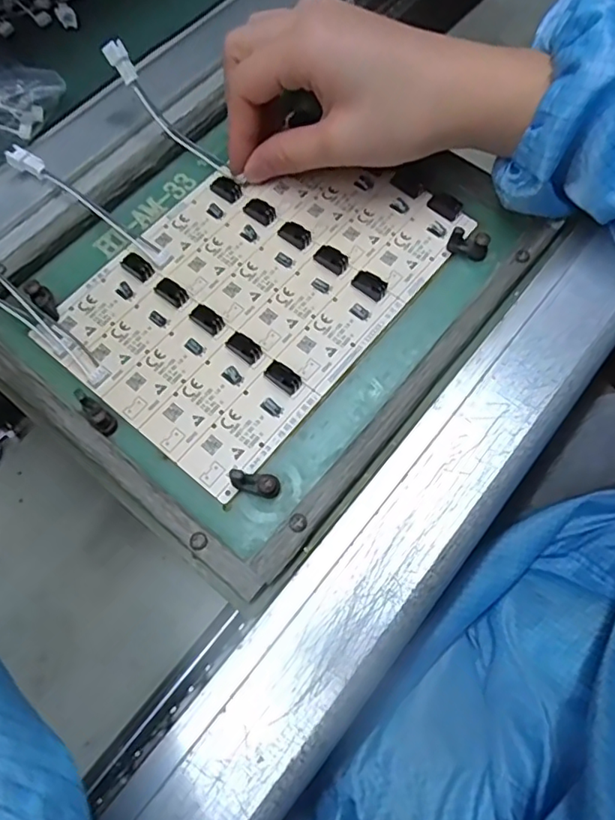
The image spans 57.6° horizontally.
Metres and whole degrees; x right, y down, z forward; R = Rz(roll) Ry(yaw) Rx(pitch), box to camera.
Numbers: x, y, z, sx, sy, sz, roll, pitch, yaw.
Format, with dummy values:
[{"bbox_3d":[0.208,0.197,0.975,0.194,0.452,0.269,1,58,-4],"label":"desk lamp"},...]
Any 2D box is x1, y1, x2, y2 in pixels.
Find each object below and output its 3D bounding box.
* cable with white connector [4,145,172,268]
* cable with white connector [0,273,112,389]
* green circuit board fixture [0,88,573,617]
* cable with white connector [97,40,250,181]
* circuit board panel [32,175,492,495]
[{"bbox_3d":[-0.111,-0.105,0.283,0.096,0.019,0.011,31,72,12],"label":"cable with white connector"},{"bbox_3d":[-0.130,-0.048,0.262,0.096,0.018,0.010,41,74,15],"label":"cable with white connector"},{"bbox_3d":[-0.020,-0.061,0.274,0.192,0.016,0.233,38,74,14],"label":"green circuit board fixture"},{"bbox_3d":[-0.069,-0.153,0.295,0.091,0.021,0.009,43,73,-14],"label":"cable with white connector"},{"bbox_3d":[-0.023,-0.067,0.279,0.126,0.007,0.190,38,74,14],"label":"circuit board panel"}]

